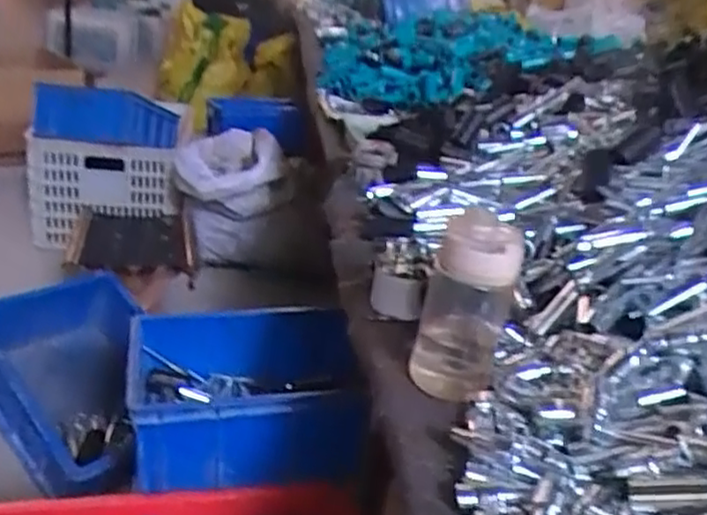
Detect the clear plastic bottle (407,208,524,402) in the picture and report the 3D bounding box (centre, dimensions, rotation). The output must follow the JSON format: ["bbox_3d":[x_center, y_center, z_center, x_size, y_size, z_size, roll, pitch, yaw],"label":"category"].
[{"bbox_3d":[0.097,0.041,0.612,0.070,0.157,0.088,12,24,9],"label":"clear plastic bottle"}]

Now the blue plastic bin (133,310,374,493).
[{"bbox_3d":[-0.162,0.186,1.006,0.316,0.145,0.327,4,24,-8],"label":"blue plastic bin"}]

